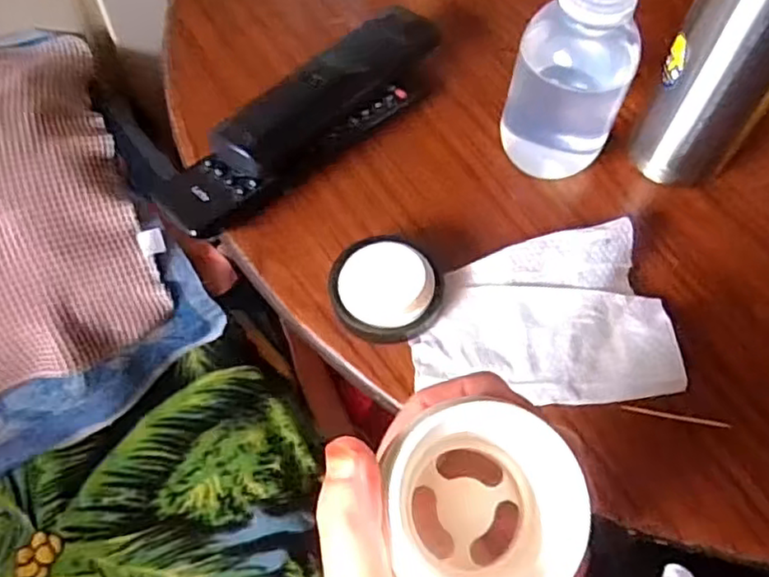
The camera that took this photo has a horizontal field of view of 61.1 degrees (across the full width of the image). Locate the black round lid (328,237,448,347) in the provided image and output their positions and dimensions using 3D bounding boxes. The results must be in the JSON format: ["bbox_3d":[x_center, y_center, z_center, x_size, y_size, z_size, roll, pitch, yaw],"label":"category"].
[{"bbox_3d":[0.001,0.000,0.375,0.064,0.025,0.057,7,59,2],"label":"black round lid"}]

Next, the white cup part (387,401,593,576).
[{"bbox_3d":[0.031,0.070,0.205,0.059,0.033,0.058,1,59,-2],"label":"white cup part"}]

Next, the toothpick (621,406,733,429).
[{"bbox_3d":[0.158,0.068,0.352,0.058,0.004,0.004,10,59,3],"label":"toothpick"}]

